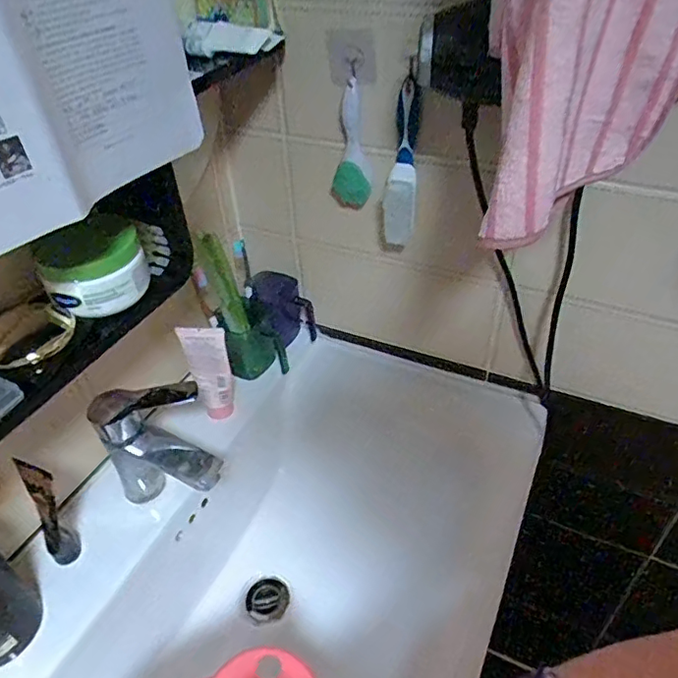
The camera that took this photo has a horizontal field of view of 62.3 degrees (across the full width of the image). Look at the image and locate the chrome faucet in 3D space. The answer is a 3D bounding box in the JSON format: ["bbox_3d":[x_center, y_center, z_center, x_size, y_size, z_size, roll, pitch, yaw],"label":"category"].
[{"bbox_3d":[-0.196,0.130,0.634,0.130,0.159,0.106,-3,38,0],"label":"chrome faucet"}]

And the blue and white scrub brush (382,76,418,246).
[{"bbox_3d":[0.072,-0.202,0.664,0.037,0.188,0.028,1,41,5],"label":"blue and white scrub brush"}]

